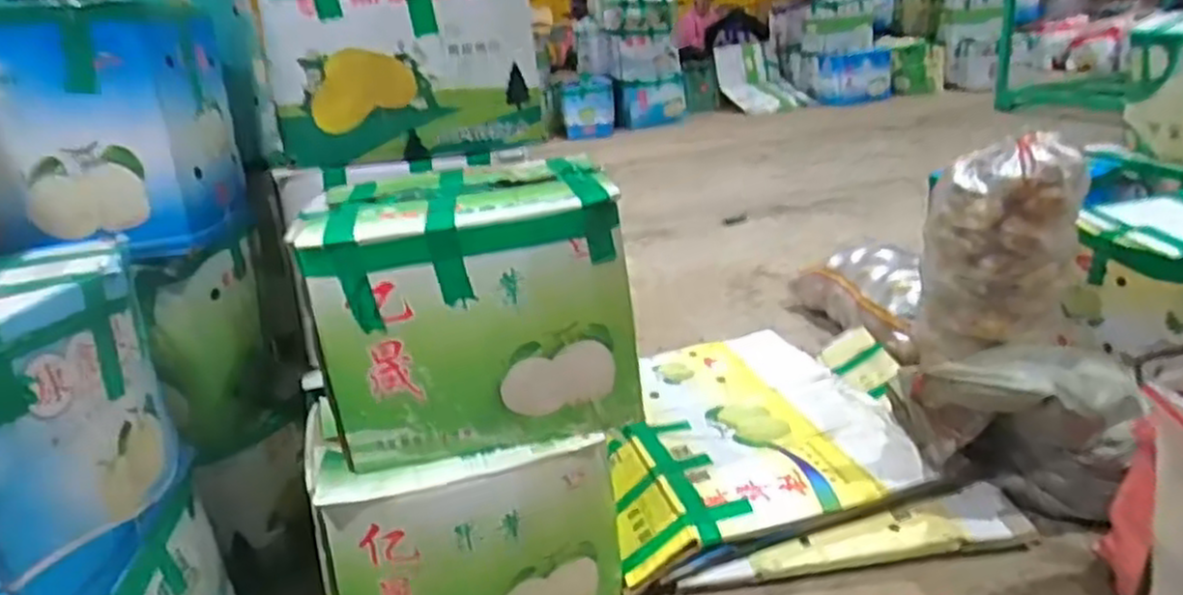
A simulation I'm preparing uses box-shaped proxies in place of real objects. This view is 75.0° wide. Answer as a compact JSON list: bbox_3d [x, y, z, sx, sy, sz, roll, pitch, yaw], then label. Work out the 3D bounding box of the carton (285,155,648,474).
[{"bbox_3d":[-0.173,0.010,1.194,0.430,0.354,0.269,-8,22,-6],"label":"carton"}]

